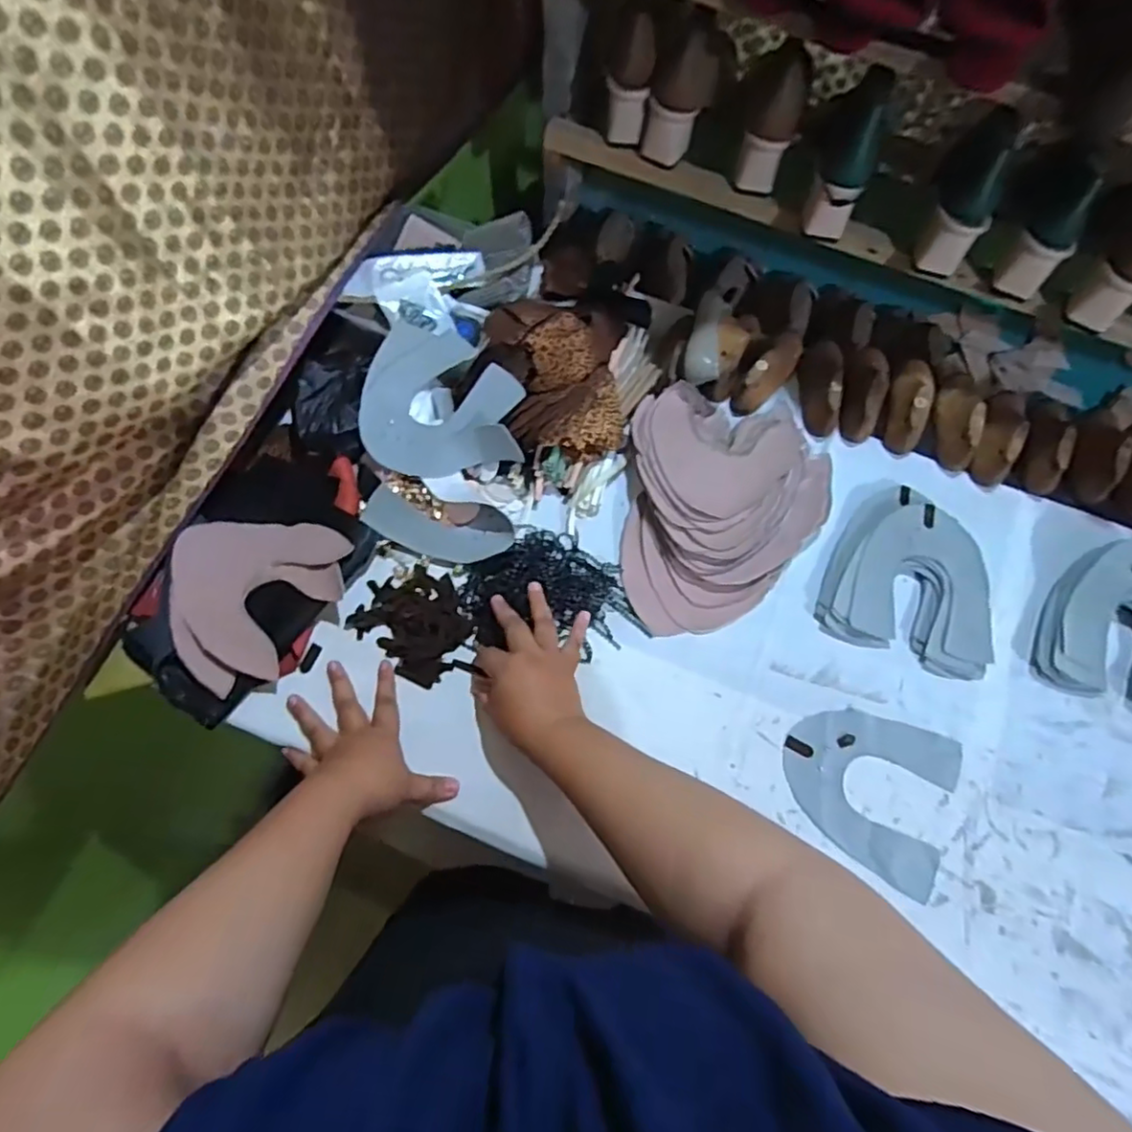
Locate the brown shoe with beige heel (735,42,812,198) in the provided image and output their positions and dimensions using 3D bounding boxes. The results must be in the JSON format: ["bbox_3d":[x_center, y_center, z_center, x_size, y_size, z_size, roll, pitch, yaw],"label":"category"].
[{"bbox_3d":[0.237,-0.506,0.732,0.057,0.134,0.073,14,45,4],"label":"brown shoe with beige heel"}]

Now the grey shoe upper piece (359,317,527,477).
[{"bbox_3d":[-0.130,-0.191,0.713,0.164,0.061,0.179,4,69,0],"label":"grey shoe upper piece"}]

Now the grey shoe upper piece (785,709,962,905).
[{"bbox_3d":[0.294,0.215,0.623,0.160,0.005,0.149,23,70,7],"label":"grey shoe upper piece"}]

